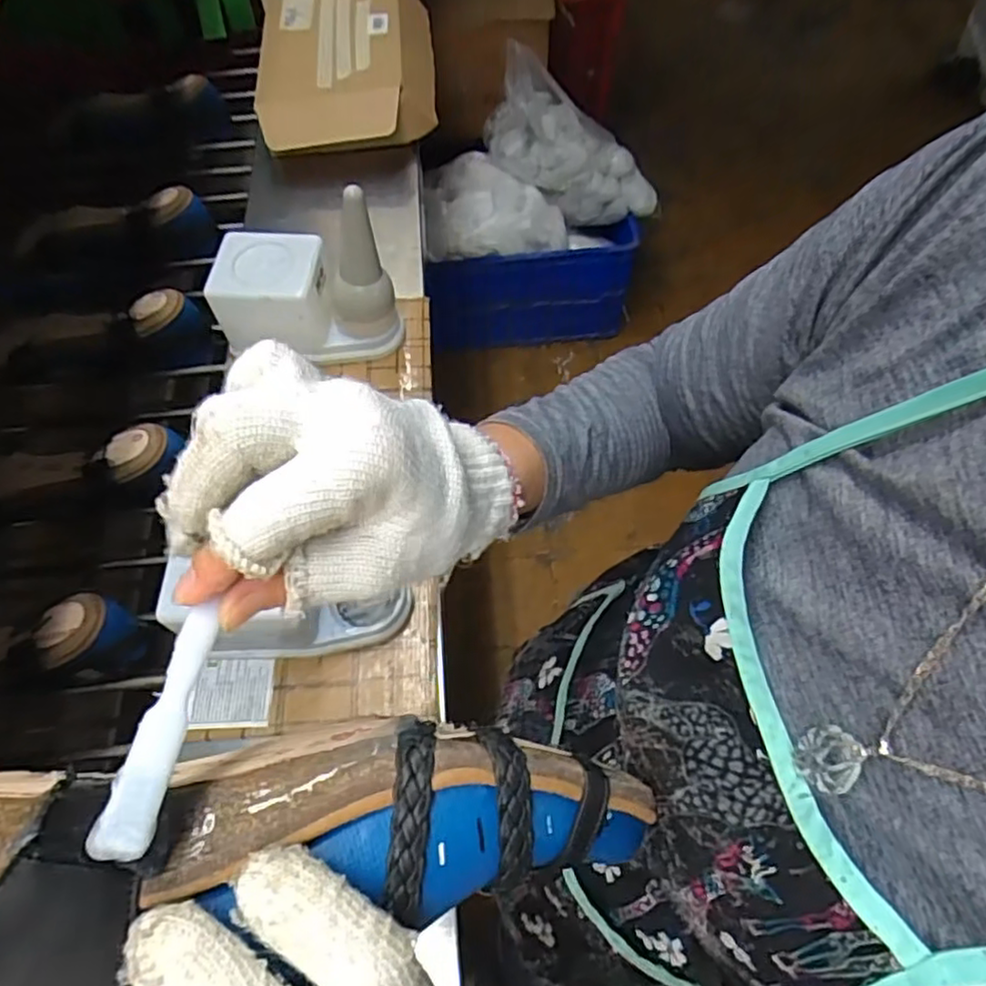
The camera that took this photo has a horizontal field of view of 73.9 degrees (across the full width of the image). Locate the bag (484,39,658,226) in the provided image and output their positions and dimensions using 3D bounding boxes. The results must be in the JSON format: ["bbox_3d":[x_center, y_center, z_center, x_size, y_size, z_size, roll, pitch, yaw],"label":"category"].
[{"bbox_3d":[0.172,-0.752,1.462,0.462,0.214,0.153,29,60,-24],"label":"bag"}]

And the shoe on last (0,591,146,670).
[{"bbox_3d":[-0.464,0.154,0.612,0.248,0.098,0.076,-8,62,-2],"label":"shoe on last"}]

